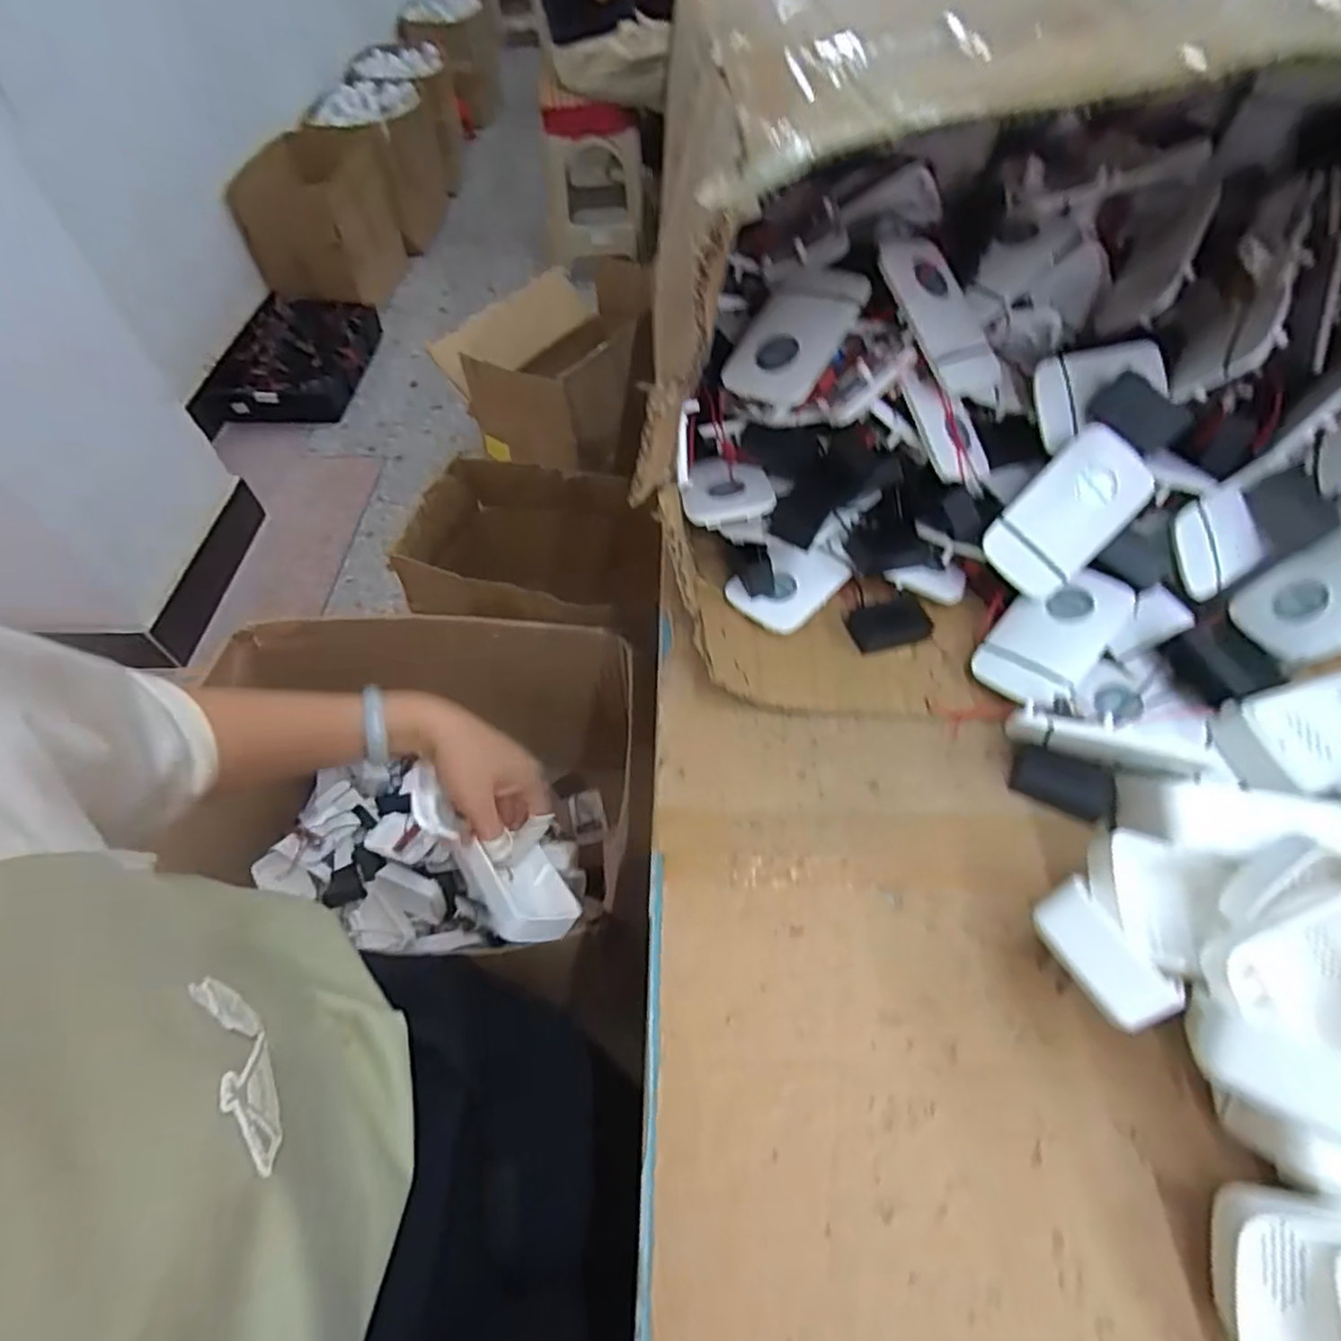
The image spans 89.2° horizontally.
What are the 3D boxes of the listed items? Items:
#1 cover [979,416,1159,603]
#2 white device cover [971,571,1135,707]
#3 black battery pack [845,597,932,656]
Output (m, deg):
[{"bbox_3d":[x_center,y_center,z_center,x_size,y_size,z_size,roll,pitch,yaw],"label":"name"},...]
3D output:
[{"bbox_3d":[0.242,-0.096,0.416,0.060,0.099,0.009,39,16,-6],"label":"cover"},{"bbox_3d":[0.237,-0.024,0.426,0.097,0.016,0.059,-48,57,-3],"label":"white device cover"},{"bbox_3d":[0.146,-0.031,0.455,0.054,0.009,0.034,-12,74,-5],"label":"black battery pack"}]

